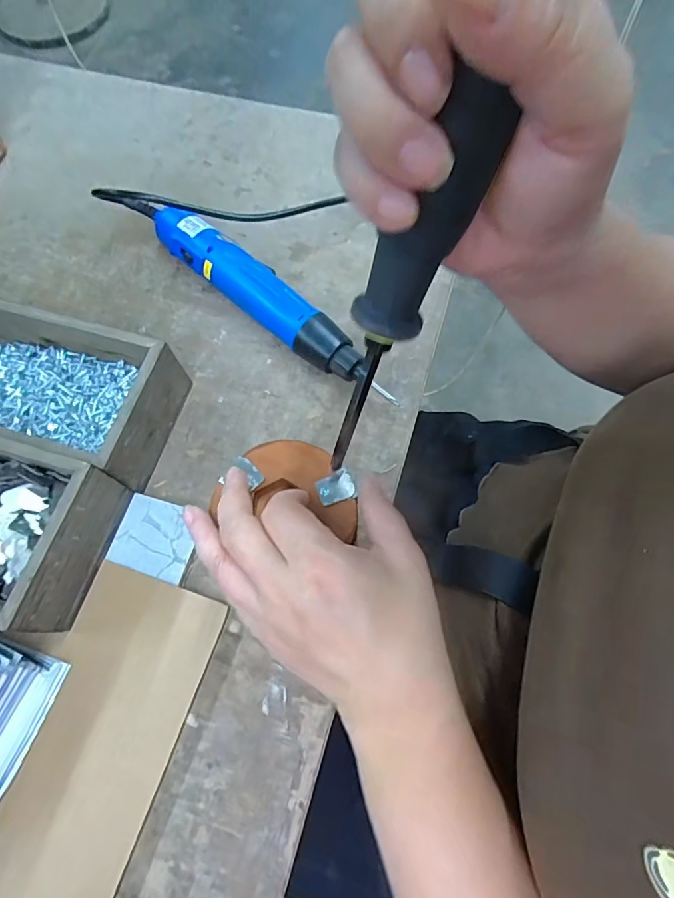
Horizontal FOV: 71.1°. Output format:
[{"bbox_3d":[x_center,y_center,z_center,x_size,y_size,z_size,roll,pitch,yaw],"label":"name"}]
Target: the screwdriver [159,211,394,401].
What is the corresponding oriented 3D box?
[{"bbox_3d":[-0.072,-0.135,0.397,0.240,0.043,0.038,38,75,16],"label":"screwdriver"}]

